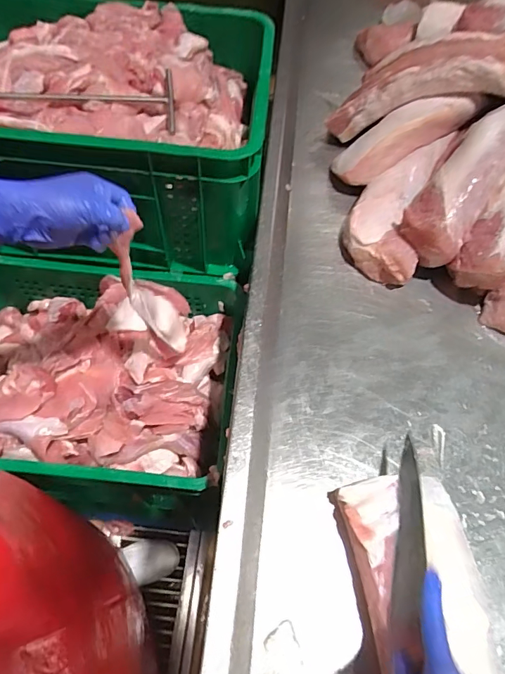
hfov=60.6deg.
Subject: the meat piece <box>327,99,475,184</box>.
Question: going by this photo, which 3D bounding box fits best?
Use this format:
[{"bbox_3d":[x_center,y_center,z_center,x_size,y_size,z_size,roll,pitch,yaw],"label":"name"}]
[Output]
[{"bbox_3d":[0.262,-0.348,0.753,0.256,0.065,0.089,-30,65,-1],"label":"meat piece"}]

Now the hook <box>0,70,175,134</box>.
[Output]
[{"bbox_3d":[-0.311,-0.339,0.594,0.395,0.029,0.099,-3,61,-6],"label":"hook"}]

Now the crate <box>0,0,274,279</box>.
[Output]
[{"bbox_3d":[-0.254,-0.336,0.723,0.548,0.254,0.339,5,62,-1],"label":"crate"}]

